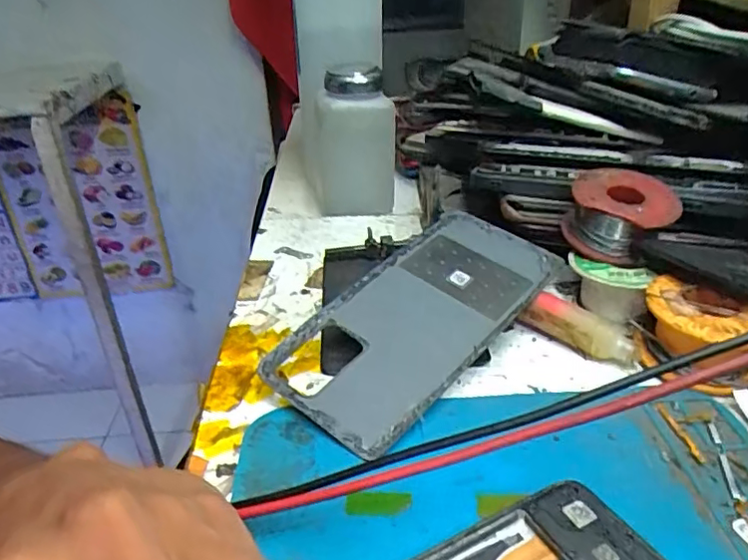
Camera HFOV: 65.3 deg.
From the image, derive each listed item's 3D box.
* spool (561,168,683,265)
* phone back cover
[{"bbox_3d":[0.129,-0.034,0.309,0.052,0.038,0.052,-2,30,1],"label":"spool"},{"bbox_3d":[0.023,0.016,0.281,0.072,0.008,0.153,29,50,29],"label":"phone back cover"}]

